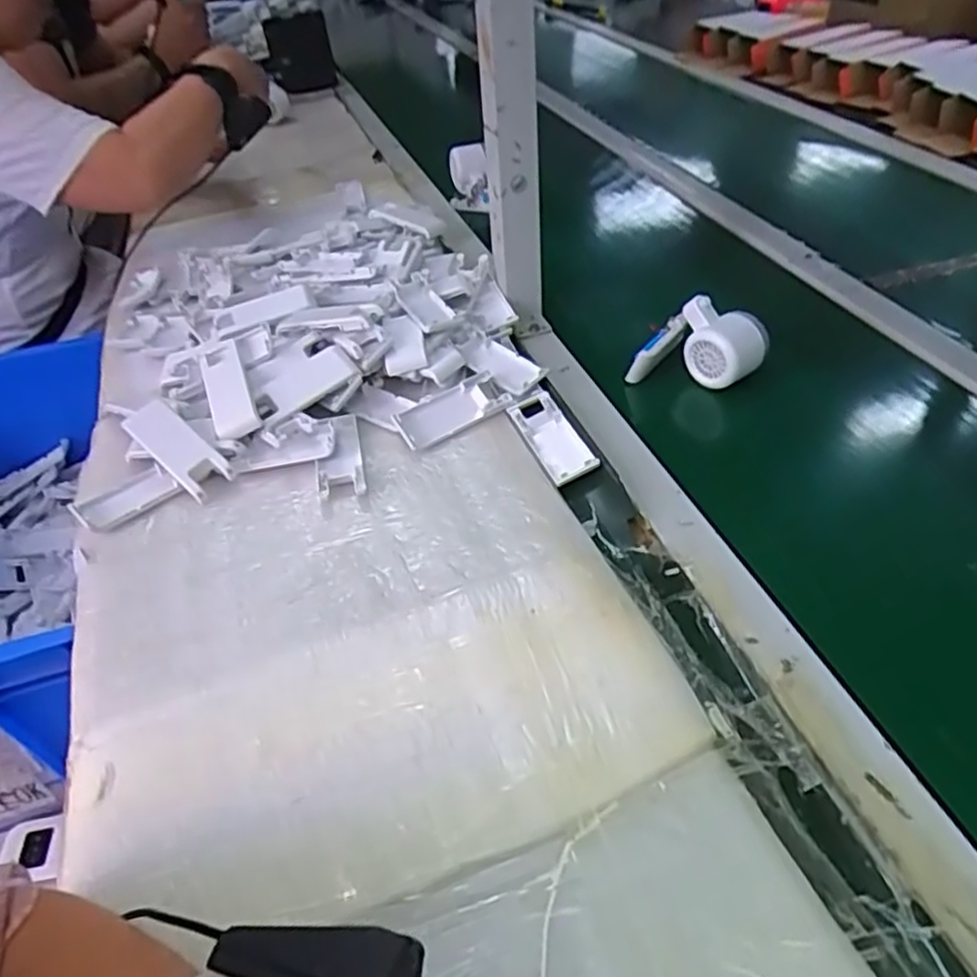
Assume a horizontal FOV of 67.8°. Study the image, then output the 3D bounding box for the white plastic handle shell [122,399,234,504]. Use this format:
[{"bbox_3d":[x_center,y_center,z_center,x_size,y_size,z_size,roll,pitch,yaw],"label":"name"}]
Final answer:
[{"bbox_3d":[-0.260,-0.037,0.601,0.105,0.028,0.036,36,55,20],"label":"white plastic handle shell"}]

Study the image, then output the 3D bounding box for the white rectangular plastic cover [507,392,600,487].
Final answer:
[{"bbox_3d":[0.054,-0.043,0.608,0.039,0.017,0.105,-17,44,-13],"label":"white rectangular plastic cover"}]

